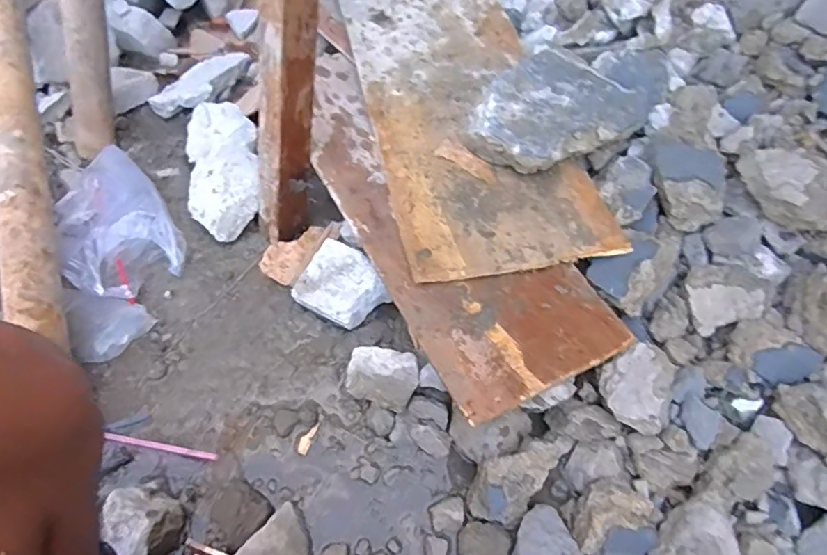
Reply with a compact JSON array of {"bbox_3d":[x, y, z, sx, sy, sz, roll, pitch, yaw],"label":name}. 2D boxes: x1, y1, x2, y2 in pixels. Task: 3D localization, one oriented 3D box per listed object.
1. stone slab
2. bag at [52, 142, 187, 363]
[{"bbox_3d":[0.218,-0.244,0.800,0.190,0.067,0.268,36,61,22],"label":"stone slab"},{"bbox_3d":[-0.433,-0.058,0.782,0.171,0.093,0.352,-18,57,-15],"label":"bag"}]

